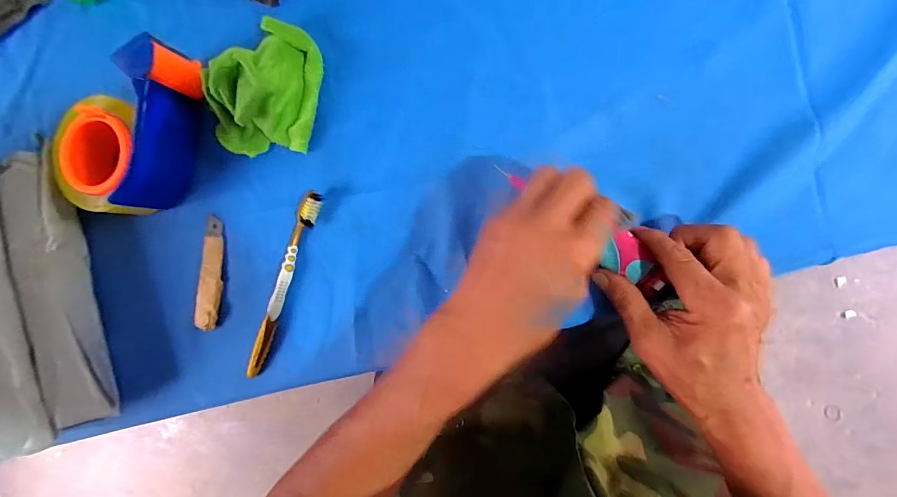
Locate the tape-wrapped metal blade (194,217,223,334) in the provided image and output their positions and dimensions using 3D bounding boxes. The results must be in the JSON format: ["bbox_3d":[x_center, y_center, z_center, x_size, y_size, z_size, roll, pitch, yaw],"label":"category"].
[{"bbox_3d":[-0.236,0.024,0.391,0.022,0.007,0.109,2,90,9],"label":"tape-wrapped metal blade"}]

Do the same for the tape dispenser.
[{"bbox_3d":[-0.304,-0.113,0.375,0.109,0.059,0.157,12,92,9],"label":"tape dispenser"}]

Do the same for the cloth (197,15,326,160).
[{"bbox_3d":[-0.168,-0.148,0.363,0.086,0.049,0.125,12,92,9],"label":"cloth"}]

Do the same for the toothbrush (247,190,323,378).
[{"bbox_3d":[-0.158,0.035,0.375,0.017,0.015,0.186,23,93,9],"label":"toothbrush"}]

